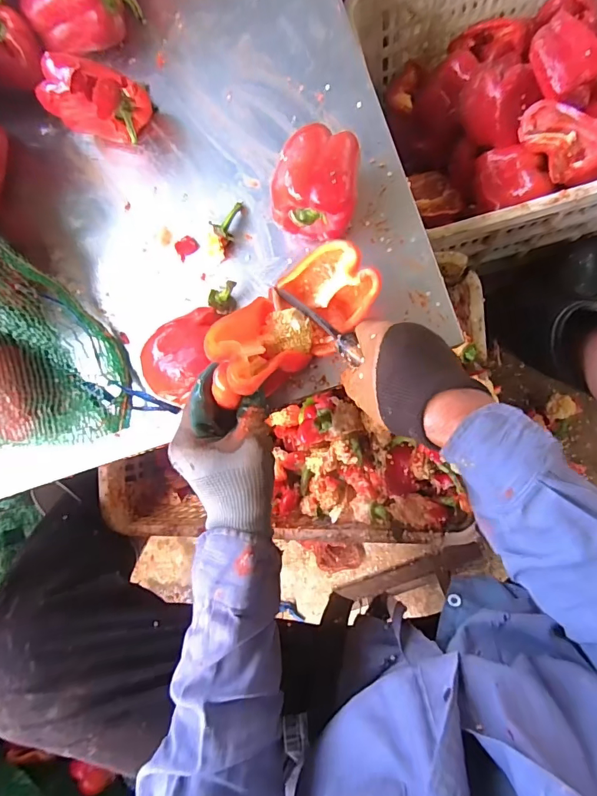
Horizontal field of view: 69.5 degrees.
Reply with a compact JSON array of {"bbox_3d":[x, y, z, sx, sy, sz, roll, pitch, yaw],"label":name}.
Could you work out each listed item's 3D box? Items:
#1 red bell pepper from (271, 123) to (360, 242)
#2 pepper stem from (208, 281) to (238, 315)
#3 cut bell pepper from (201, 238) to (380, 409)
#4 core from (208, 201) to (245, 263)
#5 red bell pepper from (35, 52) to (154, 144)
[{"bbox_3d":[0.020,-0.207,0.422,0.074,0.075,0.086,7,90,10],"label":"red bell pepper"},{"bbox_3d":[-0.081,-0.108,0.467,0.025,0.022,0.035,4,89,10],"label":"pepper stem"},{"bbox_3d":[-0.016,-0.066,0.389,0.159,0.096,0.078,-39,82,-16],"label":"cut bell pepper"},{"bbox_3d":[-0.081,-0.184,0.466,0.018,0.024,0.065,15,91,10],"label":"core"},{"bbox_3d":[-0.216,-0.323,0.466,0.081,0.086,0.059,14,91,10],"label":"red bell pepper"}]

